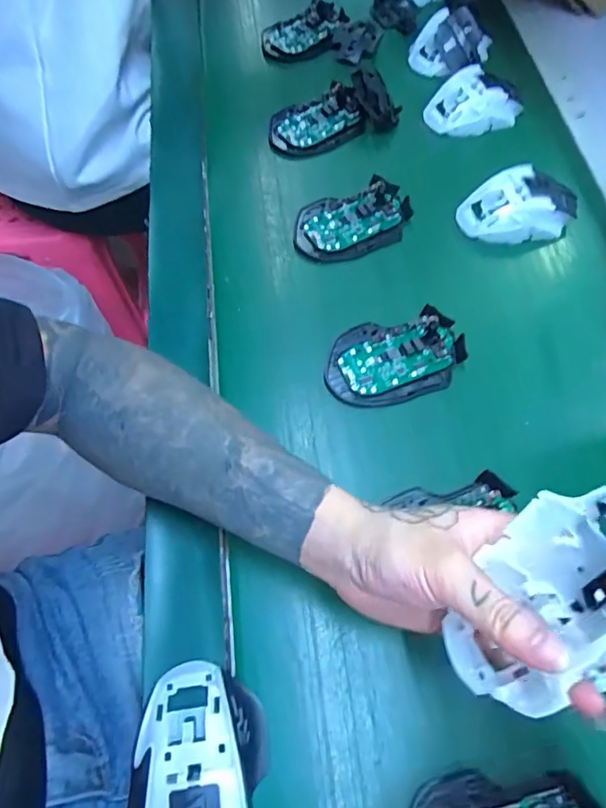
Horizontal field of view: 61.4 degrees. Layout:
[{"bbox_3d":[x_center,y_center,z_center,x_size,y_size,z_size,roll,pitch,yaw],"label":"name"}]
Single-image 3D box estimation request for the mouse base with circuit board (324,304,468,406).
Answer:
[{"bbox_3d":[0.076,-0.038,0.418,0.114,0.018,0.070,-10,60,-5],"label":"mouse base with circuit board"}]

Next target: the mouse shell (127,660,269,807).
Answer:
[{"bbox_3d":[-0.057,0.208,0.278,0.070,0.038,0.117,1,59,2],"label":"mouse shell"}]

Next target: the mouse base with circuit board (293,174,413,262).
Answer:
[{"bbox_3d":[0.047,-0.173,0.479,0.113,0.017,0.069,-19,61,-10],"label":"mouse base with circuit board"}]

